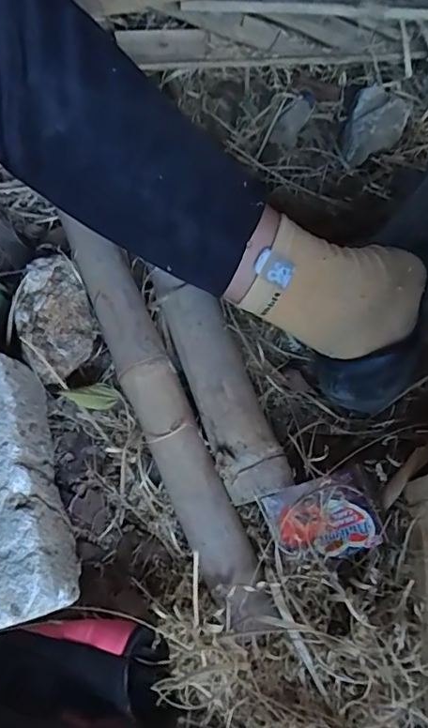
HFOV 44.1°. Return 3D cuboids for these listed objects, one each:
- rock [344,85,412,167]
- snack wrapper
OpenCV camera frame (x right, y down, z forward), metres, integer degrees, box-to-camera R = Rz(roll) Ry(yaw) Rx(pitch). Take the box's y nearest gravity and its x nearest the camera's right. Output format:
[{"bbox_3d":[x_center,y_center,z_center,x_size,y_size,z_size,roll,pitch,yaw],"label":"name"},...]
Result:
[{"bbox_3d":[0.181,-0.268,0.587,0.059,0.030,0.116,24,71,7],"label":"rock"},{"bbox_3d":[0.089,0.127,0.431,0.084,0.021,0.064,-18,79,-1],"label":"snack wrapper"}]

